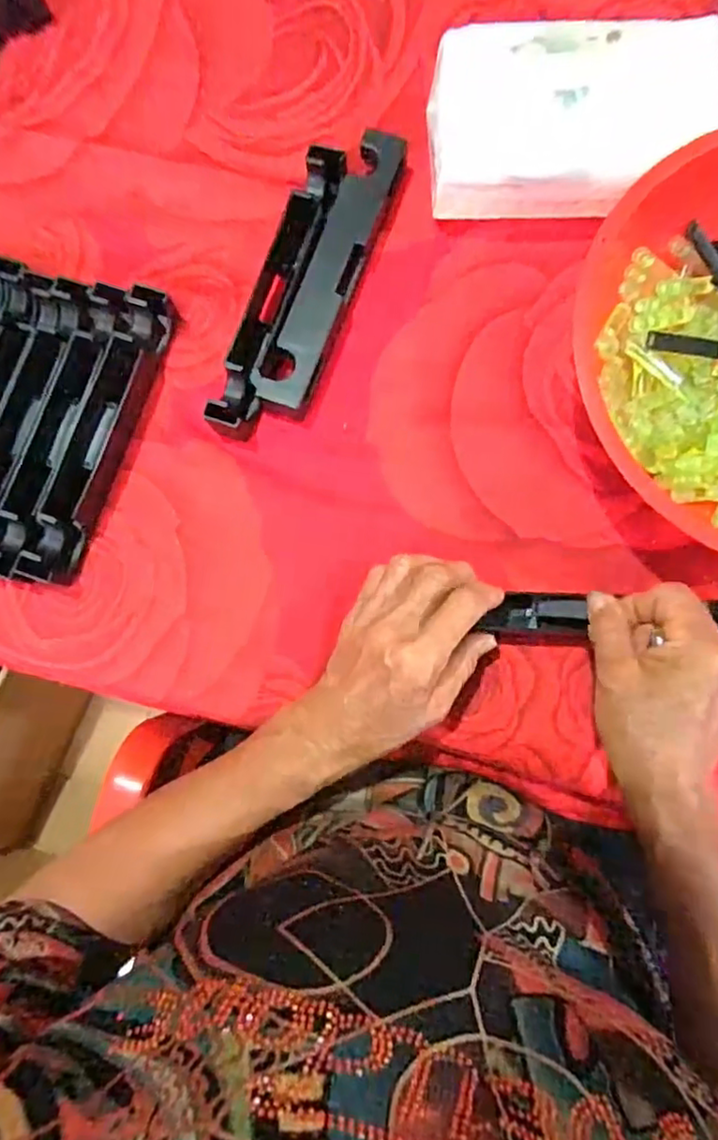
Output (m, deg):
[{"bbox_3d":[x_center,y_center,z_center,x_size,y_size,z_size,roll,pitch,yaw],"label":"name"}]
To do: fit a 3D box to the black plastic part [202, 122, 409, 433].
[{"bbox_3d":[-0.031,-0.187,0.406,0.056,0.027,0.209,20,84,7],"label":"black plastic part"}]

